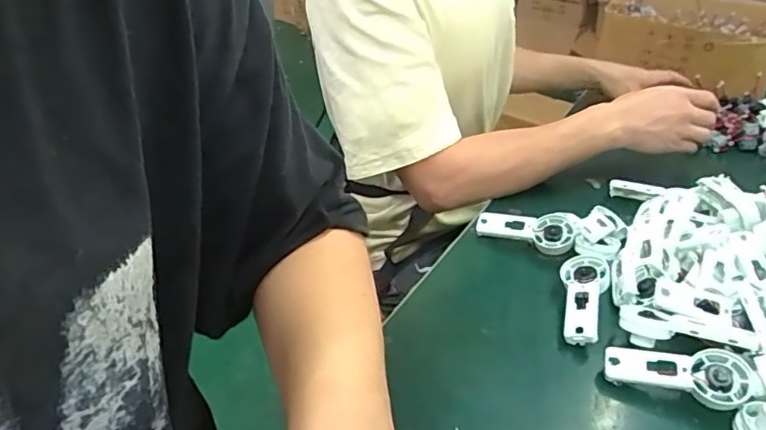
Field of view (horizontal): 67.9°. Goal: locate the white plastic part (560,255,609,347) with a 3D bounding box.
[{"bbox_3d":[0.168,0.071,0.484,0.035,0.030,0.104,14,33,15],"label":"white plastic part"}]

